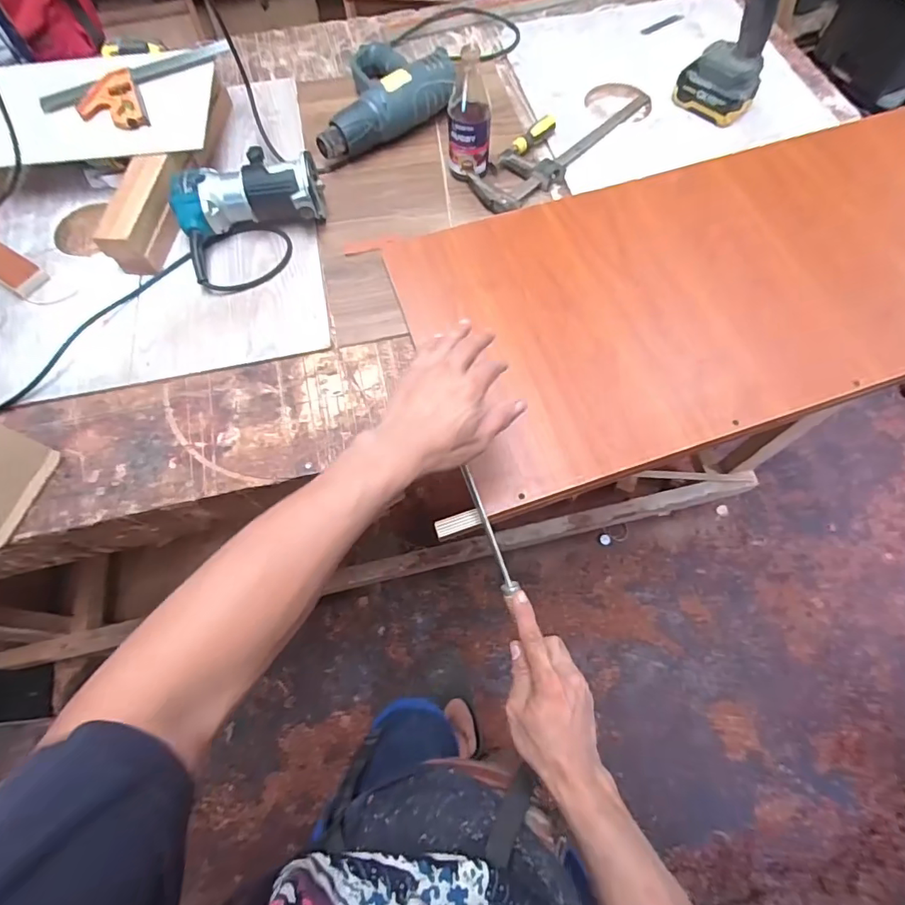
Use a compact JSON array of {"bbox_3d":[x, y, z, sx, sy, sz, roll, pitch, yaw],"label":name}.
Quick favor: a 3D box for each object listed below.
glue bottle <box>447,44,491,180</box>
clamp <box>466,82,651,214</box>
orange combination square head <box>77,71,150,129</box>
[{"bbox_3d":[0.025,-0.480,0.707,0.060,0.146,0.062,9,68,5],"label":"glue bottle"},{"bbox_3d":[0.185,-0.508,0.801,0.106,0.039,0.401,40,74,16],"label":"clamp"},{"bbox_3d":[-0.515,-0.526,0.733,0.088,0.015,0.139,-24,68,-10],"label":"orange combination square head"}]

